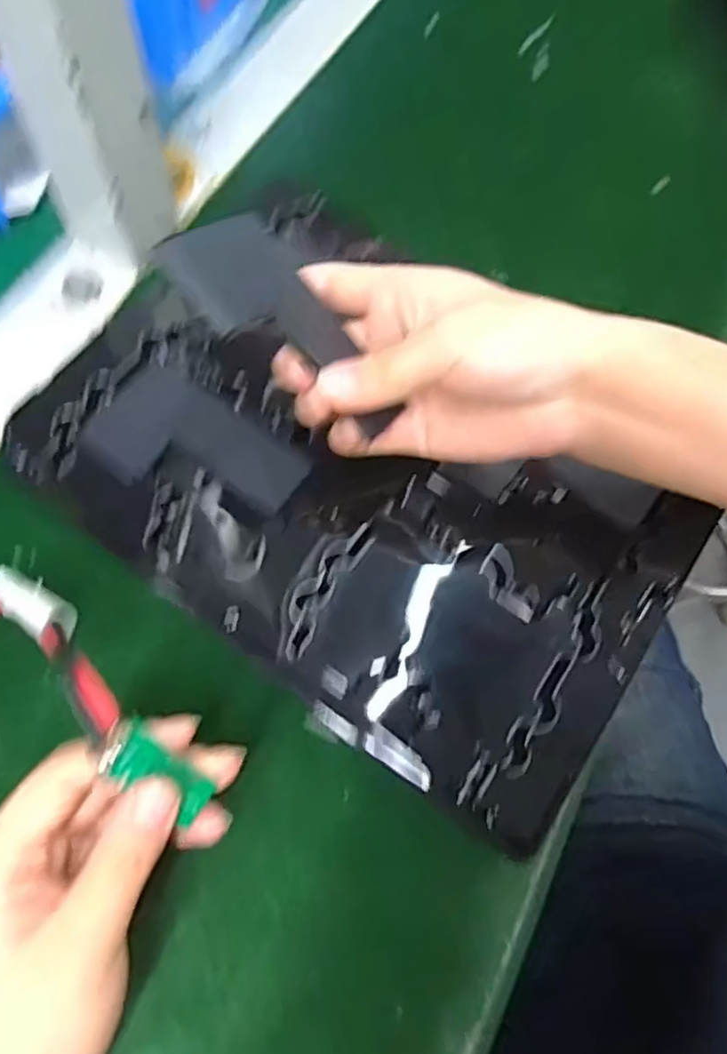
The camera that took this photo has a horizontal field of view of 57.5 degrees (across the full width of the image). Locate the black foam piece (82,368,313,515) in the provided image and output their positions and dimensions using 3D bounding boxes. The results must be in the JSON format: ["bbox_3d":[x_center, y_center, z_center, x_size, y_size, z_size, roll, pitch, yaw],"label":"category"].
[{"bbox_3d":[-0.079,-0.035,0.312,0.098,0.005,0.056,34,71,10],"label":"black foam piece"}]

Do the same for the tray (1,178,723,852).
[{"bbox_3d":[0.005,-0.028,0.310,0.292,0.015,0.200,36,72,10],"label":"tray"}]

